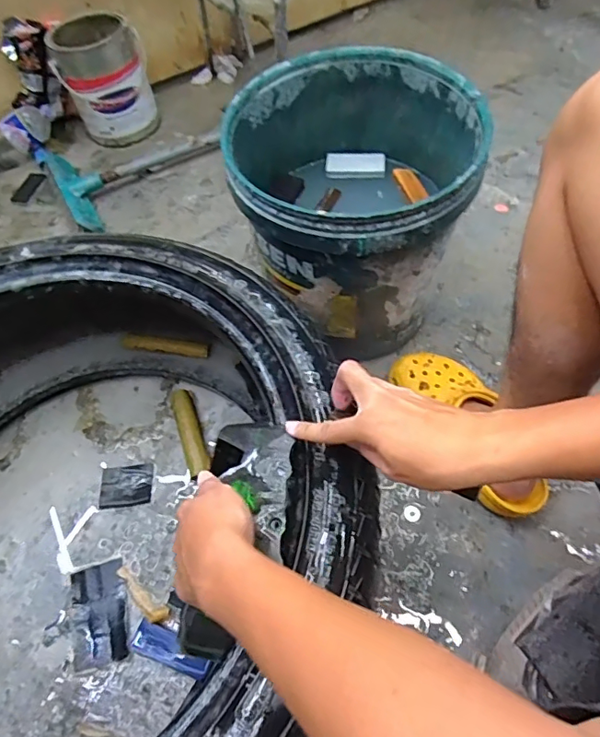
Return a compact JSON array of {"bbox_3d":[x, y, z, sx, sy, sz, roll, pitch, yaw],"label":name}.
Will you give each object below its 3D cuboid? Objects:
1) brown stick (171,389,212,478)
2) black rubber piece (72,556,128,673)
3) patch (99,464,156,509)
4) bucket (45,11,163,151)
[{"bbox_3d":[-0.160,0.090,0.752,0.031,0.028,0.142,-19,59,-7],"label":"brown stick"},{"bbox_3d":[-0.247,0.302,0.639,0.067,0.005,0.114,-17,58,-6],"label":"black rubber piece"},{"bbox_3d":[-0.243,0.163,0.725,0.072,0.005,0.061,-7,58,1],"label":"patch"},{"bbox_3d":[-0.413,-0.617,1.103,0.173,0.205,0.173,-2,58,4],"label":"bucket"}]

